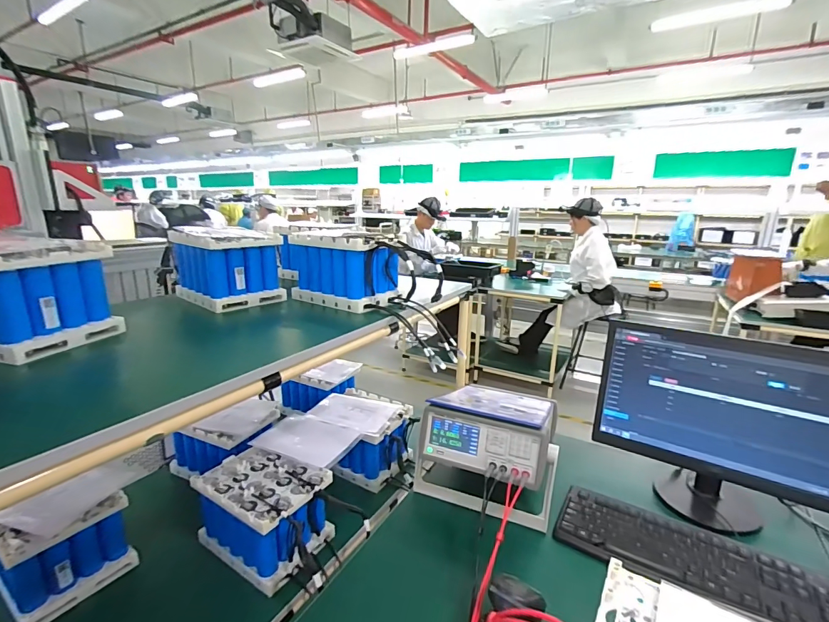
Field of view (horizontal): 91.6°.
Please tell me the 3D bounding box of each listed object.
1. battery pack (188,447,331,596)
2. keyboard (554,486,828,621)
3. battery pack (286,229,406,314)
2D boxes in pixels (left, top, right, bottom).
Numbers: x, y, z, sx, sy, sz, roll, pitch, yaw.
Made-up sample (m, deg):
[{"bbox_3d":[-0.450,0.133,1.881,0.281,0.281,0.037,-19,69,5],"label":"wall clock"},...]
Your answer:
[{"bbox_3d":[-0.324,0.428,0.867,0.246,0.148,0.180,9,17,27],"label":"battery pack"},{"bbox_3d":[0.475,0.416,0.669,0.441,0.022,0.155,11,18,33],"label":"keyboard"},{"bbox_3d":[-0.161,-0.107,1.014,0.245,0.165,0.159,11,18,33],"label":"battery pack"}]

